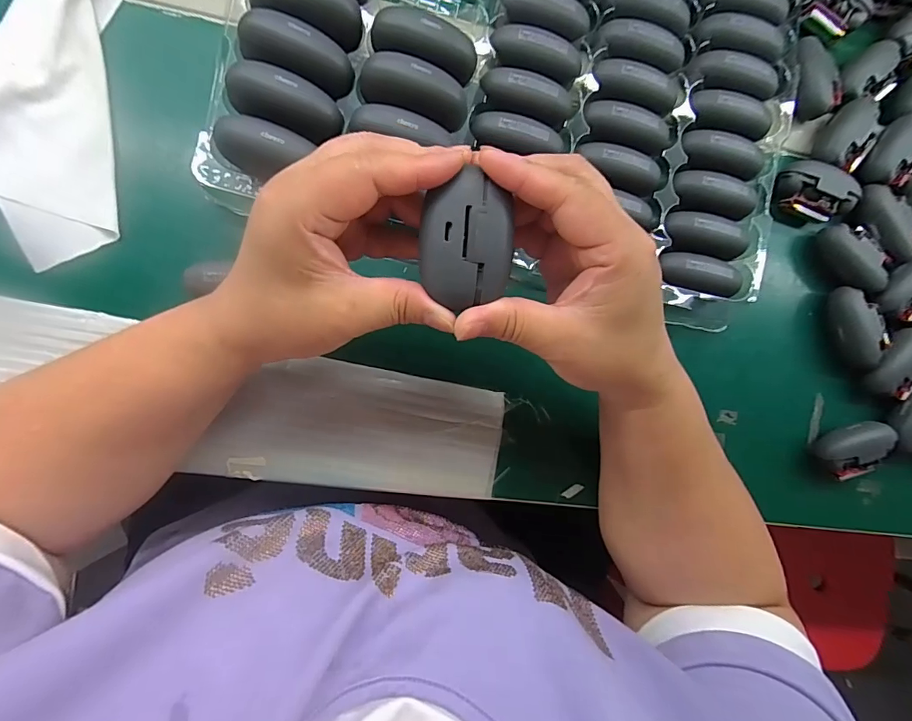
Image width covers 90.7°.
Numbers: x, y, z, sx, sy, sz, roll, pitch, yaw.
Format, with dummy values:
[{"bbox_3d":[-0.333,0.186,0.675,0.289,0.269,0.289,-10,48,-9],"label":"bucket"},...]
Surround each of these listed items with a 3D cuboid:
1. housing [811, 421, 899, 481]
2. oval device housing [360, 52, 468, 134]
[{"bbox_3d":[0.322,0.072,0.364,0.059,0.021,0.038,-20,92,-9],"label":"housing"},{"bbox_3d":[-0.026,-0.172,0.289,0.068,0.025,0.027,13,87,-9],"label":"oval device housing"}]

